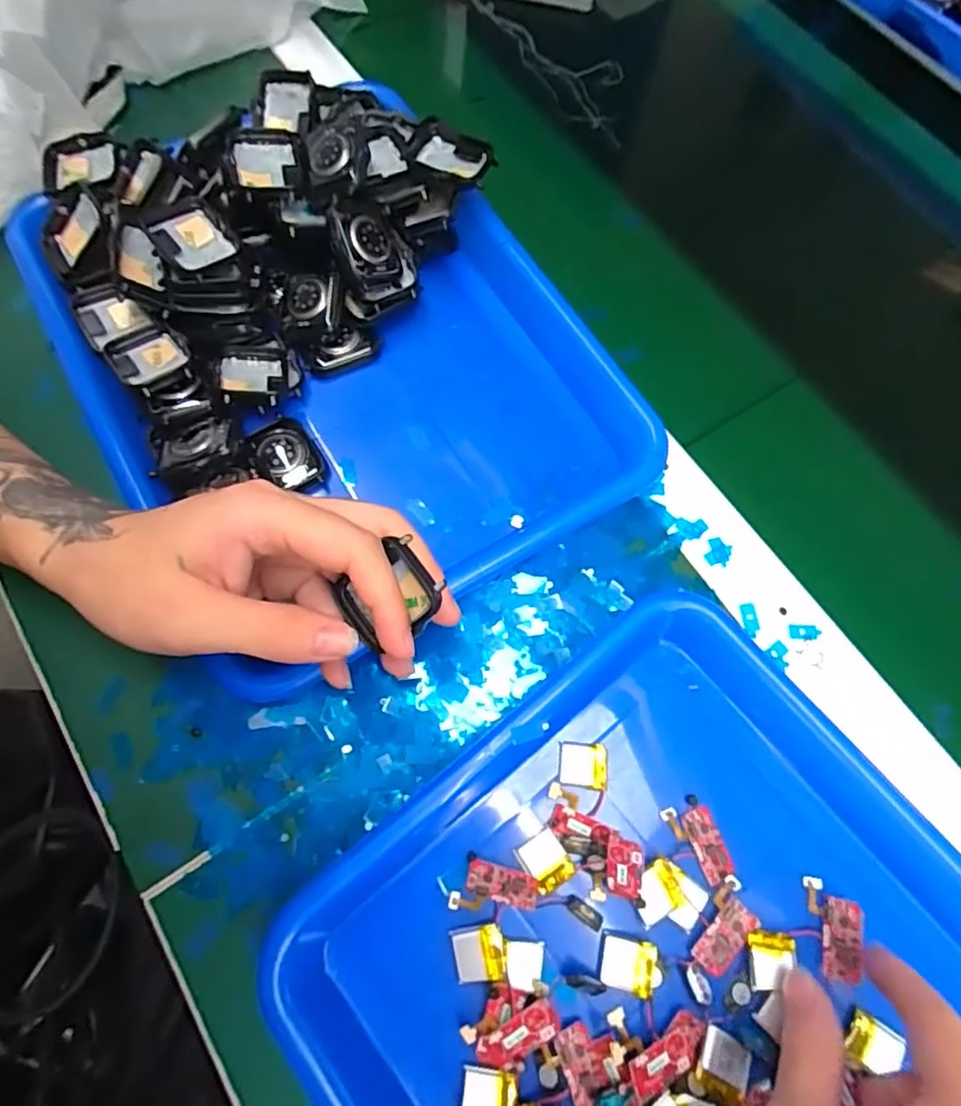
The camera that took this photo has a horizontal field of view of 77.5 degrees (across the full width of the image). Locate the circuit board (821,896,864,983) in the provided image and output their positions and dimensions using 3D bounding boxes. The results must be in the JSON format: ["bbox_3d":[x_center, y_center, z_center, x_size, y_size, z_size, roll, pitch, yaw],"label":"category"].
[{"bbox_3d":[0.152,0.162,0.252,0.015,0.004,0.030,-7,56,37],"label":"circuit board"}]

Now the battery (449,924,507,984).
[{"bbox_3d":[0.000,0.165,0.246,0.022,0.009,0.019,-11,71,-6],"label":"battery"}]

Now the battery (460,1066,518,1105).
[{"bbox_3d":[0.003,0.211,0.230,0.022,0.004,0.020,1,52,14],"label":"battery"}]

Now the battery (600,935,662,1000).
[{"bbox_3d":[0.062,0.170,0.247,0.023,0.006,0.019,8,70,1],"label":"battery"}]

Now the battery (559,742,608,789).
[{"bbox_3d":[0.047,0.097,0.274,0.021,0.004,0.019,6,70,0],"label":"battery"}]

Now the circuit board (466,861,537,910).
[{"bbox_3d":[0.009,0.142,0.256,0.030,0.005,0.013,15,71,3],"label":"circuit board"}]

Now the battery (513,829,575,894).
[{"bbox_3d":[0.028,0.133,0.259,0.018,0.005,0.021,-31,74,-12],"label":"battery"}]

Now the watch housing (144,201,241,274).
[{"bbox_3d":[-0.152,-0.167,0.320,0.038,0.009,0.041,-32,84,-17],"label":"watch housing"}]

